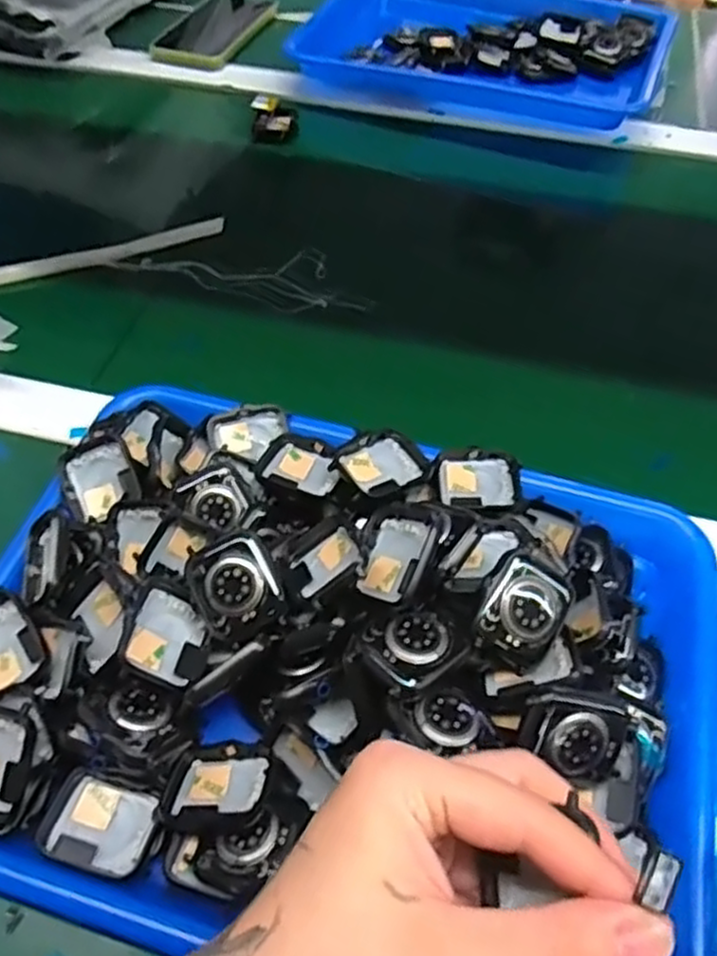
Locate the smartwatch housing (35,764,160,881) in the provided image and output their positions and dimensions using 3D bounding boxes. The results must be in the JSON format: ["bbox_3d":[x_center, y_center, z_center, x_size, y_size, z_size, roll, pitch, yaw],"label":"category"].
[{"bbox_3d":[-0.102,0.139,0.295,0.043,0.011,0.033,14,55,10],"label":"smartwatch housing"}]

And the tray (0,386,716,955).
[{"bbox_3d":[-0.009,0.078,0.325,0.327,0.065,0.249,14,55,10],"label":"tray"}]

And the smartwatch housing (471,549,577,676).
[{"bbox_3d":[0.069,0.055,0.305,0.035,0.008,0.044,40,74,-3],"label":"smartwatch housing"}]

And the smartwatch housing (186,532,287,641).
[{"bbox_3d":[-0.053,0.046,0.317,0.035,0.007,0.042,-24,77,-7],"label":"smartwatch housing"}]

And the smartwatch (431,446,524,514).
[{"bbox_3d":[0.061,0.001,0.376,0.045,0.008,0.035,6,54,4],"label":"smartwatch"}]

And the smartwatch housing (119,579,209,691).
[{"bbox_3d":[-0.082,0.069,0.316,0.037,0.009,0.040,32,48,-17],"label":"smartwatch housing"}]

